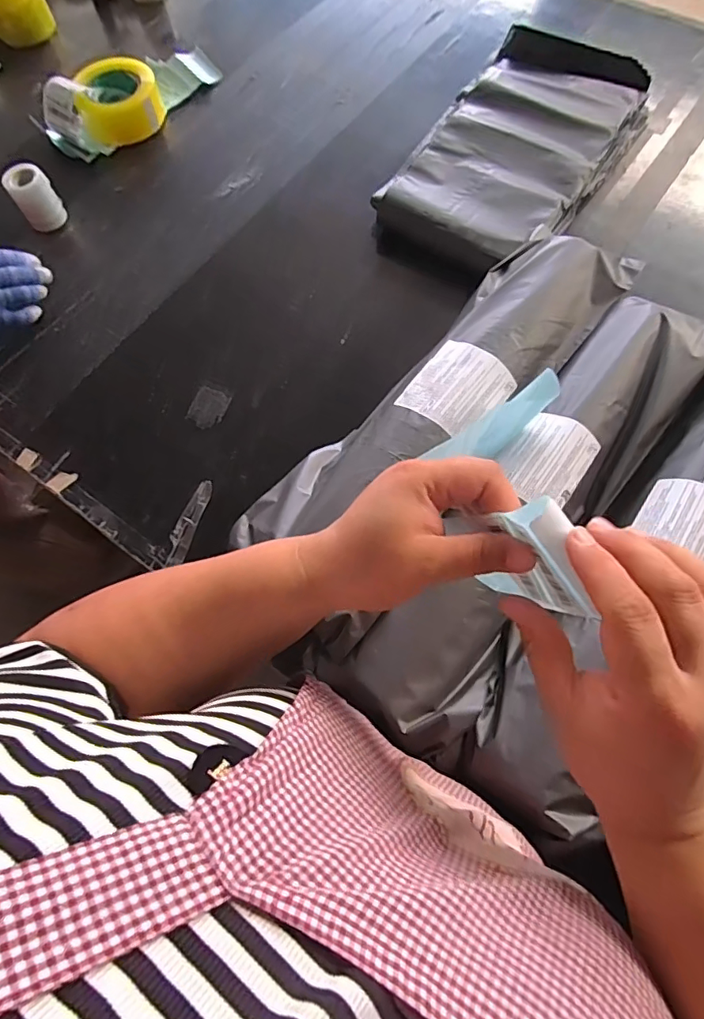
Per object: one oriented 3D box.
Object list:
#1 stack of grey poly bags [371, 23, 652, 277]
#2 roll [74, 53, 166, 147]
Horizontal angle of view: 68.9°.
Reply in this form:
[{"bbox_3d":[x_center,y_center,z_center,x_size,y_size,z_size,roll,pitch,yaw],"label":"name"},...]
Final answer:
[{"bbox_3d":[0.230,-0.498,0.710,0.230,0.051,0.417,32,74,13],"label":"stack of grey poly bags"},{"bbox_3d":[-0.354,-0.630,0.788,0.116,0.065,0.124,-1,69,2],"label":"roll"}]

